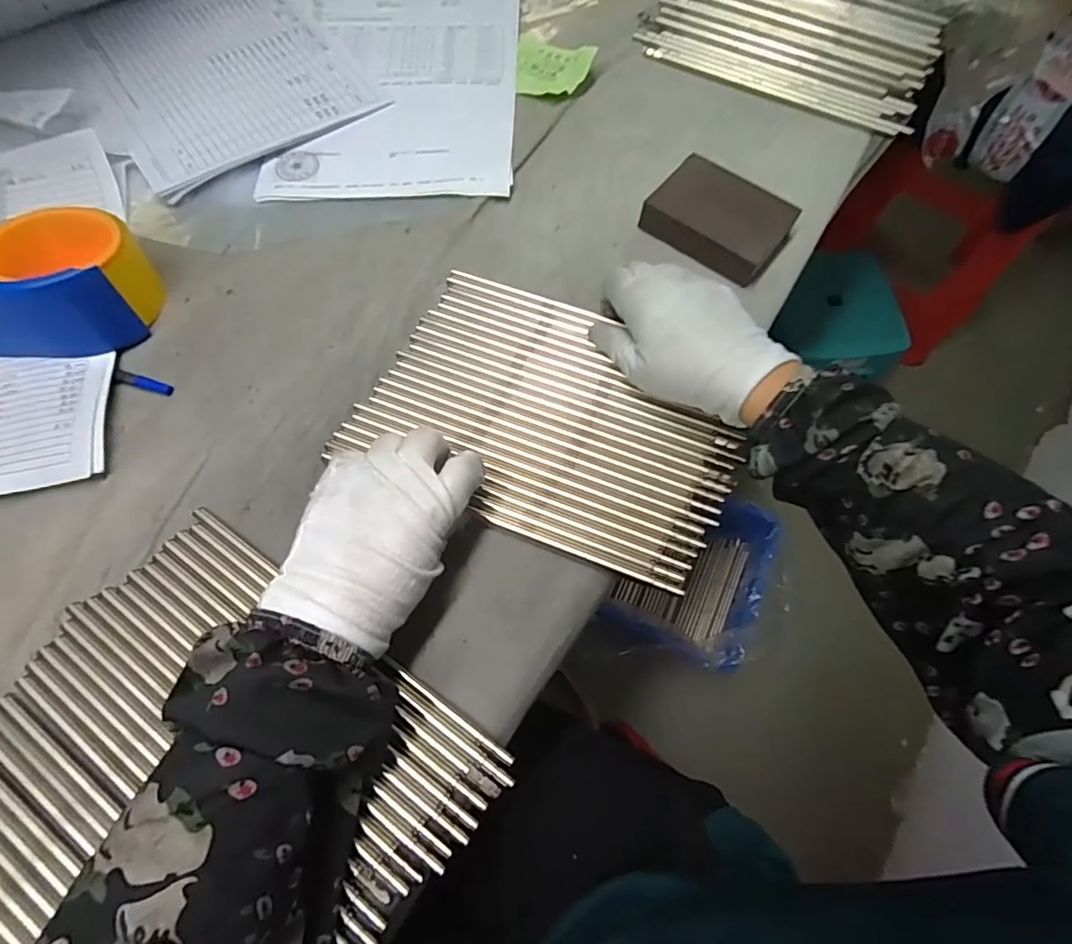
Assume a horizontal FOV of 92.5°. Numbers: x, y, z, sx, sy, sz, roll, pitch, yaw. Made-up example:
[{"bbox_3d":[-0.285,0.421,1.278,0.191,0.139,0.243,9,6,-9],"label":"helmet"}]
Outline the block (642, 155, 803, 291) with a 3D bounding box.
[{"bbox_3d":[0.140,-0.195,0.391,0.097,0.023,0.076,37,72,14],"label":"block"}]

